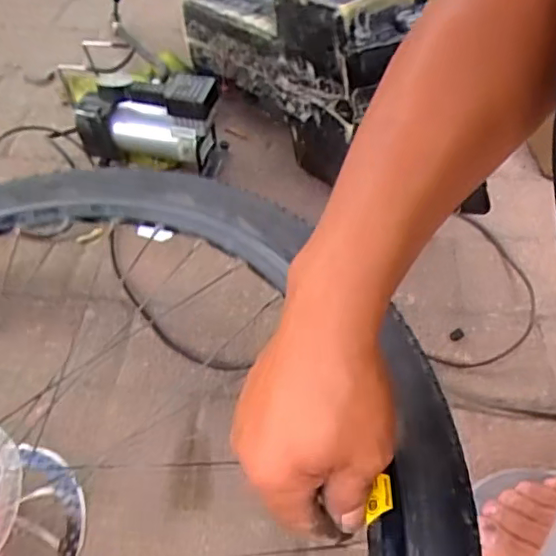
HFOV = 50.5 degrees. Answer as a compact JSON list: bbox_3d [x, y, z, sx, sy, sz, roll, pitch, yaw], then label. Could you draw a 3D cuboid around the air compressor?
[{"bbox_3d":[-0.139,-0.176,0.674,0.146,0.113,0.069,7,53,5],"label":"air compressor"}]

